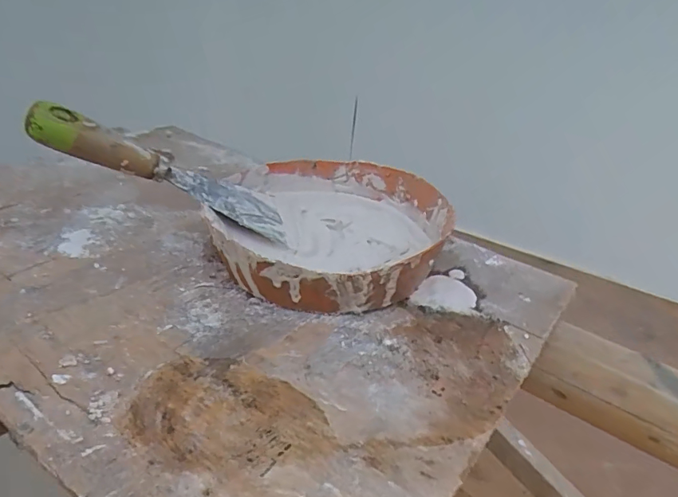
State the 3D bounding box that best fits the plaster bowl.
[{"bbox_3d":[-0.003,-0.016,0.389,0.162,0.048,0.173,4,30,2],"label":"plaster bowl"}]

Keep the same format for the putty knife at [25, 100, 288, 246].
[{"bbox_3d":[-0.122,-0.052,0.355,0.181,0.023,0.050,24,21,-27],"label":"putty knife"}]

